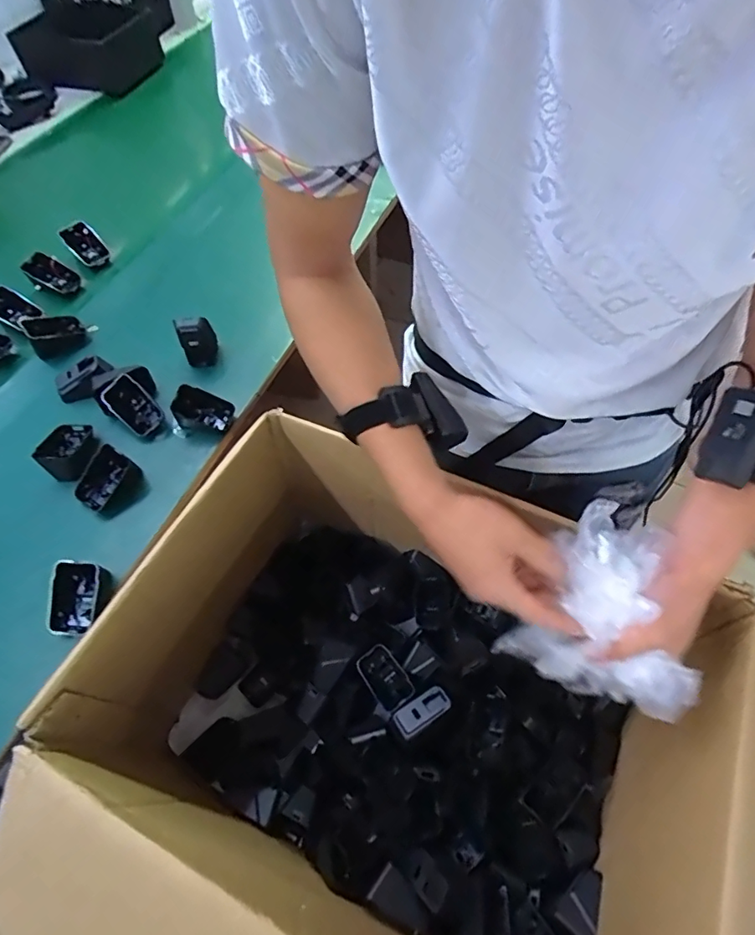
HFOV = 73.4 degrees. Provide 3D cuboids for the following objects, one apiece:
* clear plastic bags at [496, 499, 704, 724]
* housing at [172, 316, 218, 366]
[{"bbox_3d":[0.185,0.111,0.406,0.129,0.096,0.123,15,57,13],"label":"clear plastic bags"},{"bbox_3d":[-0.237,-0.168,0.669,0.044,0.068,0.029,-19,60,-11],"label":"housing"}]

